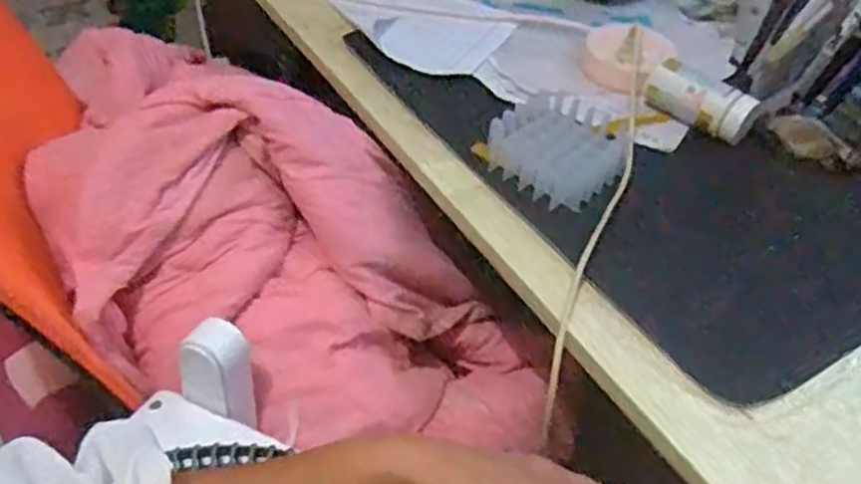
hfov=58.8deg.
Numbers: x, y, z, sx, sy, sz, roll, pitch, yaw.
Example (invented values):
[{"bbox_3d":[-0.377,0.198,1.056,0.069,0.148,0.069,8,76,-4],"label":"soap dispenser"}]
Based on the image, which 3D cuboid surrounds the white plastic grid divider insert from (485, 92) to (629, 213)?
[{"bbox_3d":[0.120,-0.084,0.708,0.114,0.042,0.116,29,47,23],"label":"white plastic grid divider insert"}]

